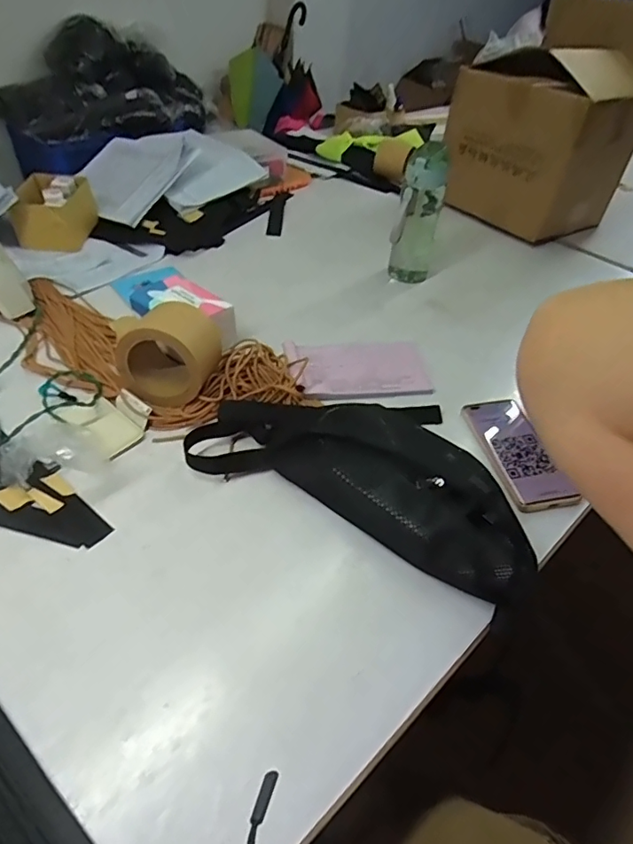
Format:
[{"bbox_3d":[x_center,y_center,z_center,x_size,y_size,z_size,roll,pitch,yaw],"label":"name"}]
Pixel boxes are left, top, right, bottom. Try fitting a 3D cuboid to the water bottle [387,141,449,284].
[{"bbox_3d":[0.171,-0.342,0.853,0.068,0.213,0.080,14,44,9],"label":"water bottle"}]

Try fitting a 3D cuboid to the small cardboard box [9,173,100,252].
[{"bbox_3d":[-0.475,-0.385,0.918,0.111,0.082,0.142,3,44,-3],"label":"small cardboard box"}]

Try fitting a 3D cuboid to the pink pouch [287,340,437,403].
[{"bbox_3d":[0.064,-0.072,0.702,0.193,0.020,0.118,-4,45,-11],"label":"pink pouch"}]

